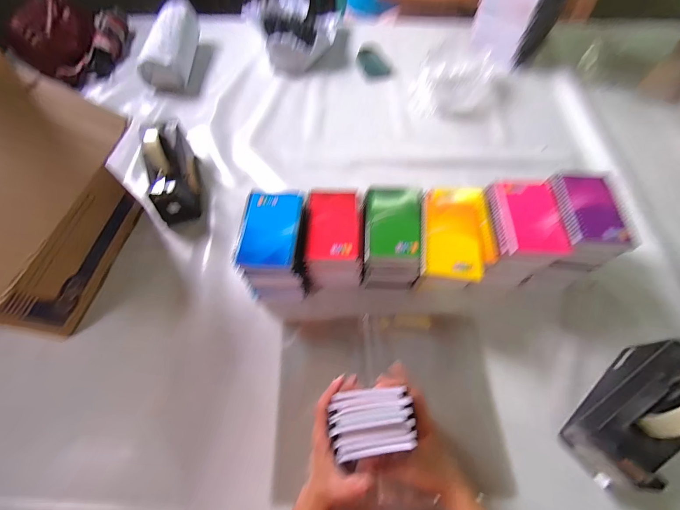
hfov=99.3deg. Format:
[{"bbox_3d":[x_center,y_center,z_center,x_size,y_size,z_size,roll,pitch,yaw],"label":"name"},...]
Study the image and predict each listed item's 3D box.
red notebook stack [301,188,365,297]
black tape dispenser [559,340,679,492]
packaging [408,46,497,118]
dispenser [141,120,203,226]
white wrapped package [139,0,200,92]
[{"bbox_3d":[-0.010,-0.024,0.513,0.093,0.107,0.142,0,64,1],"label":"red notebook stack"},{"bbox_3d":[0.407,0.209,0.385,0.205,0.119,0.074,-36,69,-15],"label":"black tape dispenser"},{"bbox_3d":[0.290,-0.450,0.739,0.205,0.069,0.199,12,65,7],"label":"packaging"},{"bbox_3d":[-0.346,-0.176,0.585,0.078,0.121,0.191,-15,65,-6],"label":"dispenser"},{"bbox_3d":[-0.442,-0.557,0.782,0.091,0.113,0.235,2,64,2],"label":"white wrapped package"}]

